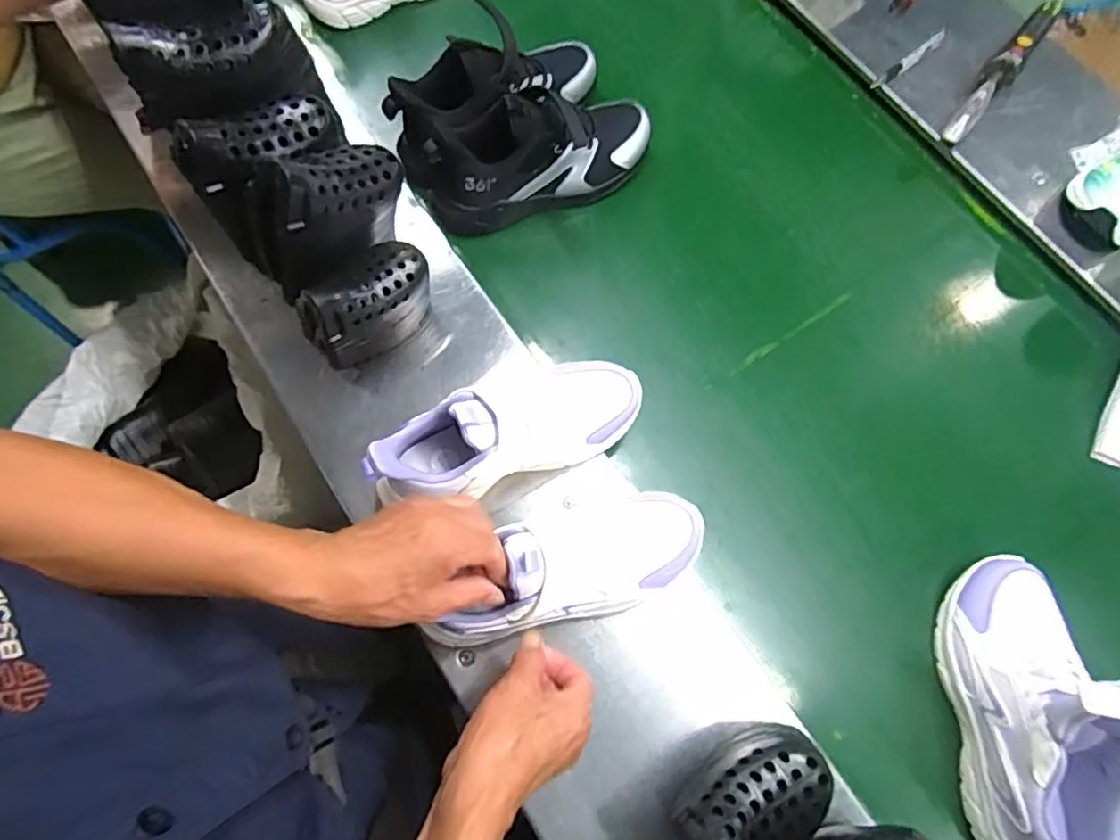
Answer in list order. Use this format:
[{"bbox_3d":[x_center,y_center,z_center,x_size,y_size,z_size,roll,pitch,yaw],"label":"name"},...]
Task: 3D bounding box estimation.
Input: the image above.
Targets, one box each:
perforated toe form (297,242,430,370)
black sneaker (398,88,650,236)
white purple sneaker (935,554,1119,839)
[{"bbox_3d":[-0.185,-0.114,0.586,0.129,0.114,0.070,-37,77,-12],"label":"perforated toe form"},{"bbox_3d":[-0.030,-0.304,0.676,0.275,0.121,0.115,-12,73,-6],"label":"black sneaker"},{"bbox_3d":[0.404,0.243,0.499,0.080,0.150,0.248,0,72,-2],"label":"white purple sneaker"}]

